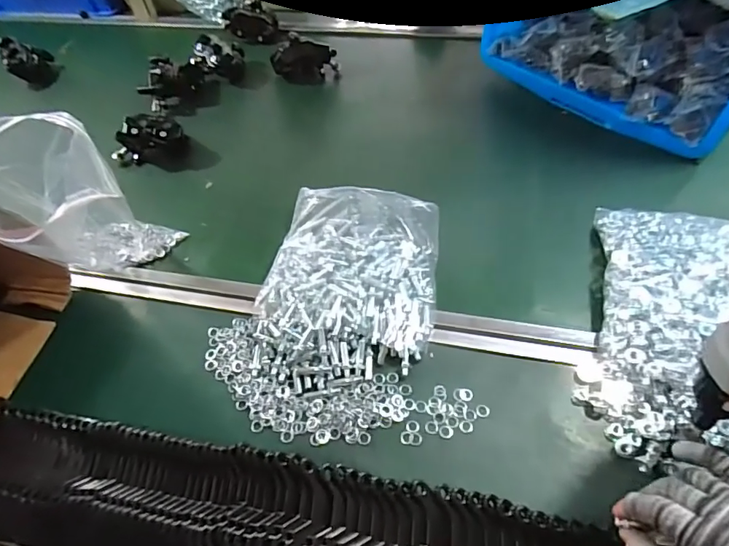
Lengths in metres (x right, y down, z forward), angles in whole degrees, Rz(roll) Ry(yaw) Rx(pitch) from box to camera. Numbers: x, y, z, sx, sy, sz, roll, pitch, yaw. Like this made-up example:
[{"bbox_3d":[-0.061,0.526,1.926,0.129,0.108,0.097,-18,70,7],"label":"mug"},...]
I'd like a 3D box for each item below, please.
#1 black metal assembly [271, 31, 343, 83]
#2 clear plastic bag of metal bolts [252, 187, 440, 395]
[{"bbox_3d":[-0.104,-0.369,0.832,0.118,0.069,0.043,-8,52,-1],"label":"black metal assembly"},{"bbox_3d":[-0.018,0.010,0.542,0.193,0.053,0.247,7,53,11],"label":"clear plastic bag of metal bolts"}]

